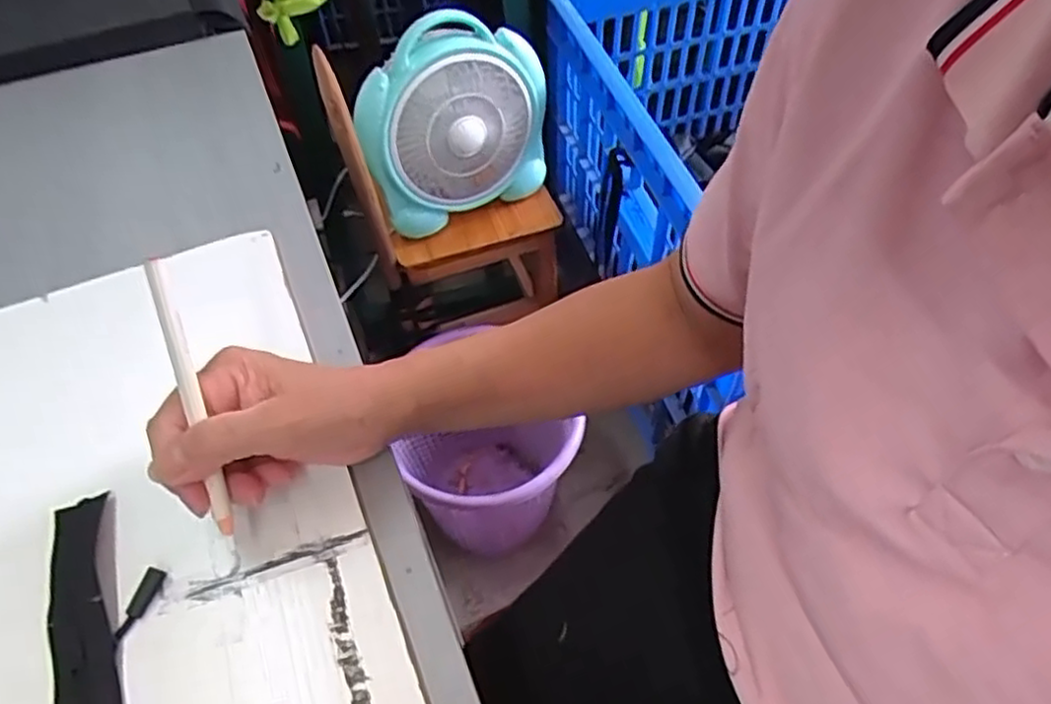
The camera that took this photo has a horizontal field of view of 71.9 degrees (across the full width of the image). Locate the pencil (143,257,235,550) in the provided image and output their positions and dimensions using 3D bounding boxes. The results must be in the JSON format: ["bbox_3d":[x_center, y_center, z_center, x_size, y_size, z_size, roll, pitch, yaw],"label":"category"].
[{"bbox_3d":[-0.156,0.025,0.340,0.011,0.011,0.139,-14,98,-9],"label":"pencil"}]

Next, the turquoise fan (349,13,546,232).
[{"bbox_3d":[-0.085,-0.283,0.915,0.240,0.226,0.082,-26,57,-16],"label":"turquoise fan"}]

